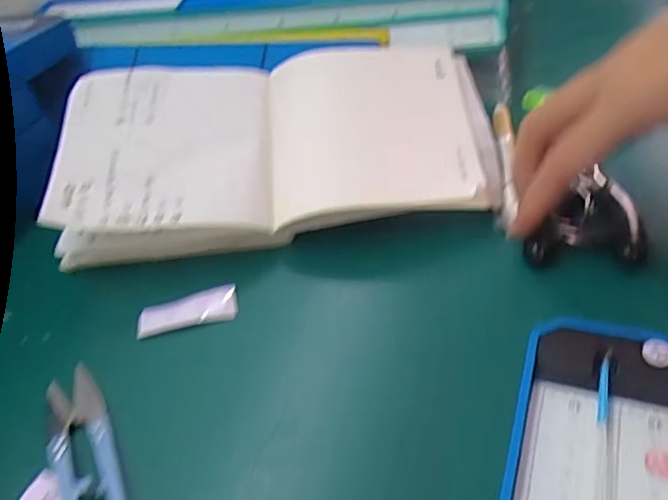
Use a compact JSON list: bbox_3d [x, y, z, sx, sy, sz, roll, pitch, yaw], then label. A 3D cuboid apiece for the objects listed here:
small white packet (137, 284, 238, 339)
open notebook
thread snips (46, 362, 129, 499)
[{"bbox_3d":[-0.071,0.030,0.280,0.047,0.004,0.021,-13,43,-11],"label":"small white packet"},{"bbox_3d":[-0.034,-0.065,0.342,0.241,0.026,0.140,-7,55,-7],"label":"open notebook"},{"bbox_3d":[-0.093,0.079,0.213,0.024,0.010,0.105,-23,41,-18],"label":"thread snips"}]

